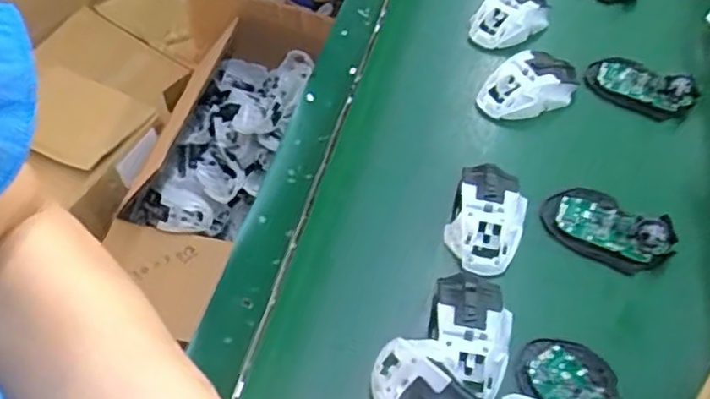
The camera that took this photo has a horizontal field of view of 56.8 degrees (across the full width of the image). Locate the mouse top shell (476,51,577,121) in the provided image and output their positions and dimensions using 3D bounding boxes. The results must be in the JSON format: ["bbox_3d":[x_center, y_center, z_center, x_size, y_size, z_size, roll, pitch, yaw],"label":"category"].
[{"bbox_3d":[0.186,-0.123,0.693,0.110,0.035,0.062,-23,57,-17],"label":"mouse top shell"}]

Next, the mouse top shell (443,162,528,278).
[{"bbox_3d":[0.121,0.013,0.593,0.066,0.033,0.114,15,55,11],"label":"mouse top shell"}]

